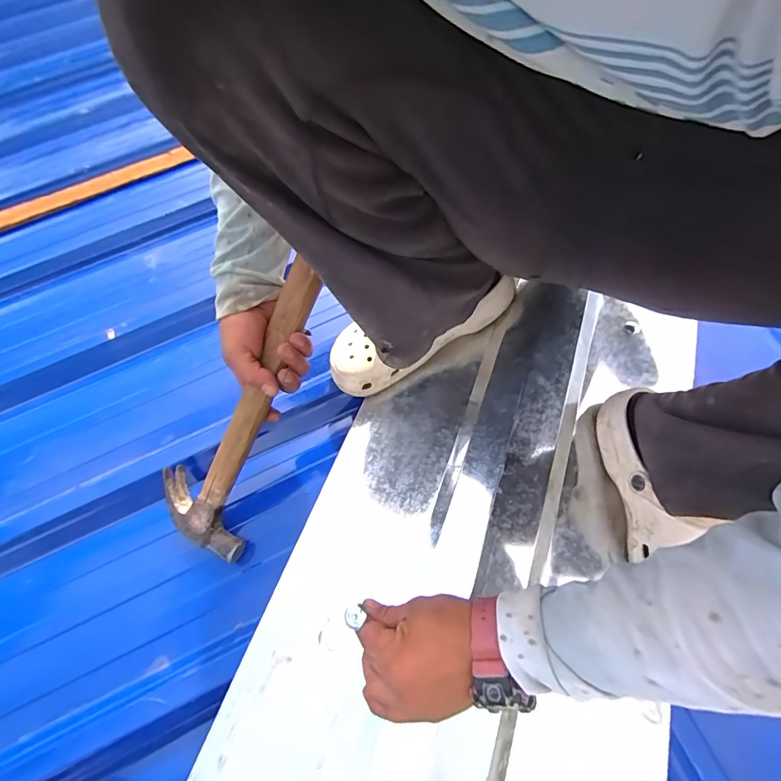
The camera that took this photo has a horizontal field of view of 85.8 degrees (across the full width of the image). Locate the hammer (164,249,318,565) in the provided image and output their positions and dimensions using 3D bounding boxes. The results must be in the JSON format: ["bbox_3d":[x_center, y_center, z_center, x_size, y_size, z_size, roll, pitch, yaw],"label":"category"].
[{"bbox_3d":[-0.154,0.016,0.458,0.113,0.023,0.322,27,96,16],"label":"hammer"}]

